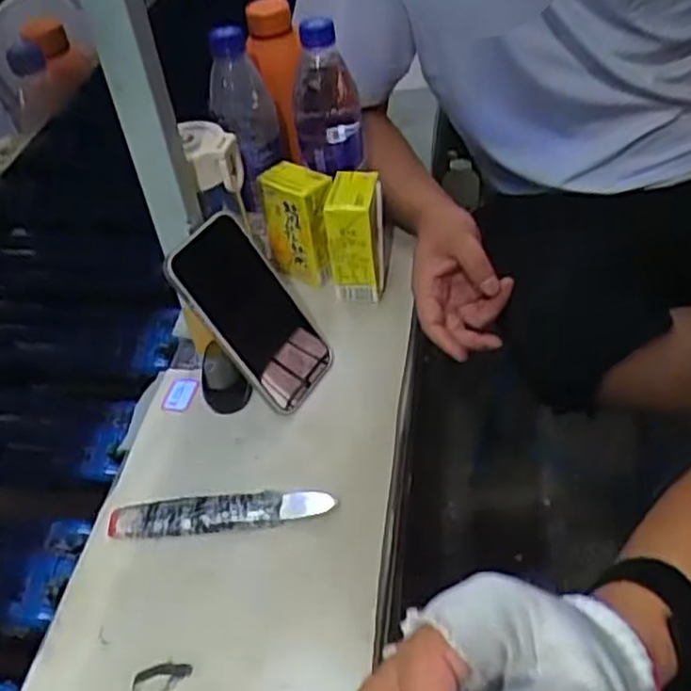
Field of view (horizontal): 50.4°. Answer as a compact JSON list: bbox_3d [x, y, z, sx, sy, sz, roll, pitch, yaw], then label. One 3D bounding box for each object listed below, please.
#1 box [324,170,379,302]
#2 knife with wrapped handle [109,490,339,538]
[{"bbox_3d":[0.011,-0.101,0.699,0.048,0.112,0.060,-1,44,8],"label":"box"},{"bbox_3d":[-0.093,0.123,0.542,0.165,0.020,0.028,-5,44,4],"label":"knife with wrapped handle"}]

